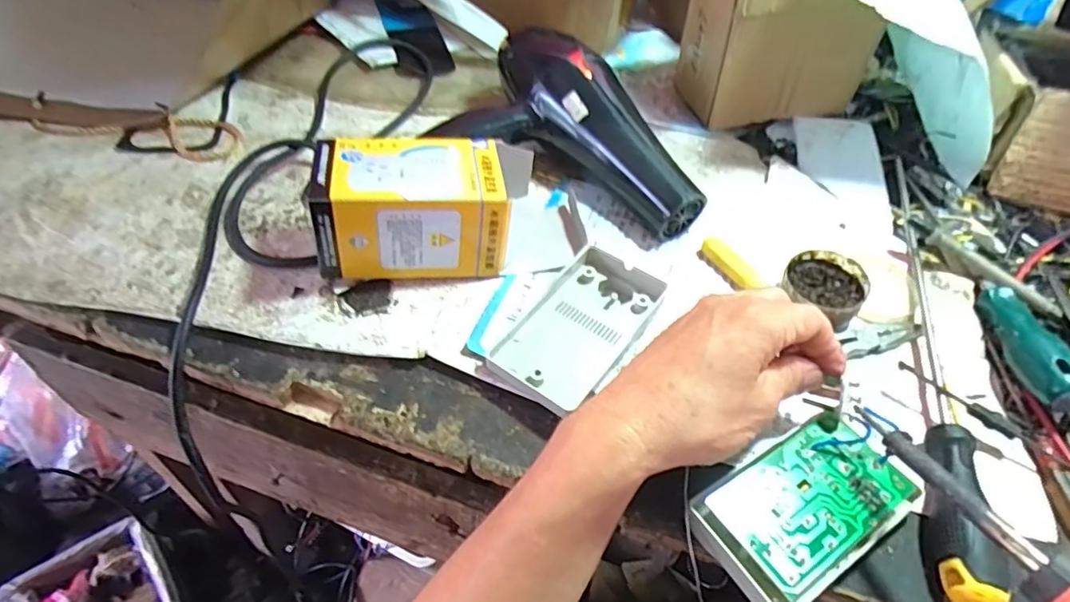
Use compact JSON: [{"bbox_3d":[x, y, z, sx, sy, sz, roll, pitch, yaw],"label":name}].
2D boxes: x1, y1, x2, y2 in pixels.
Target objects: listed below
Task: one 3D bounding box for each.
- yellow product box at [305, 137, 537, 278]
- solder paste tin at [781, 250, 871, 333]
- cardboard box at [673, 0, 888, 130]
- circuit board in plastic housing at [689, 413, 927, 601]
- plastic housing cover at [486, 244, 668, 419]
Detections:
[{"bbox_3d":[-0.070,-0.065,0.386,0.143,0.071,0.079,-3,50,-9],"label":"yellow product box"},{"bbox_3d":[0.204,-0.011,0.395,0.053,0.019,0.050,4,48,-4],"label":"solder paste tin"},{"bbox_3d":[0.217,-0.247,0.509,0.154,0.141,0.091,-5,50,-12],"label":"cardboard box"},{"bbox_3d":[0.138,0.104,0.286,0.109,0.014,0.064,-23,55,-25],"label":"circuit board in plastic housing"},{"bbox_3d":[0.029,0.017,0.355,0.065,0.018,0.114,31,52,19],"label":"plastic housing cover"}]

